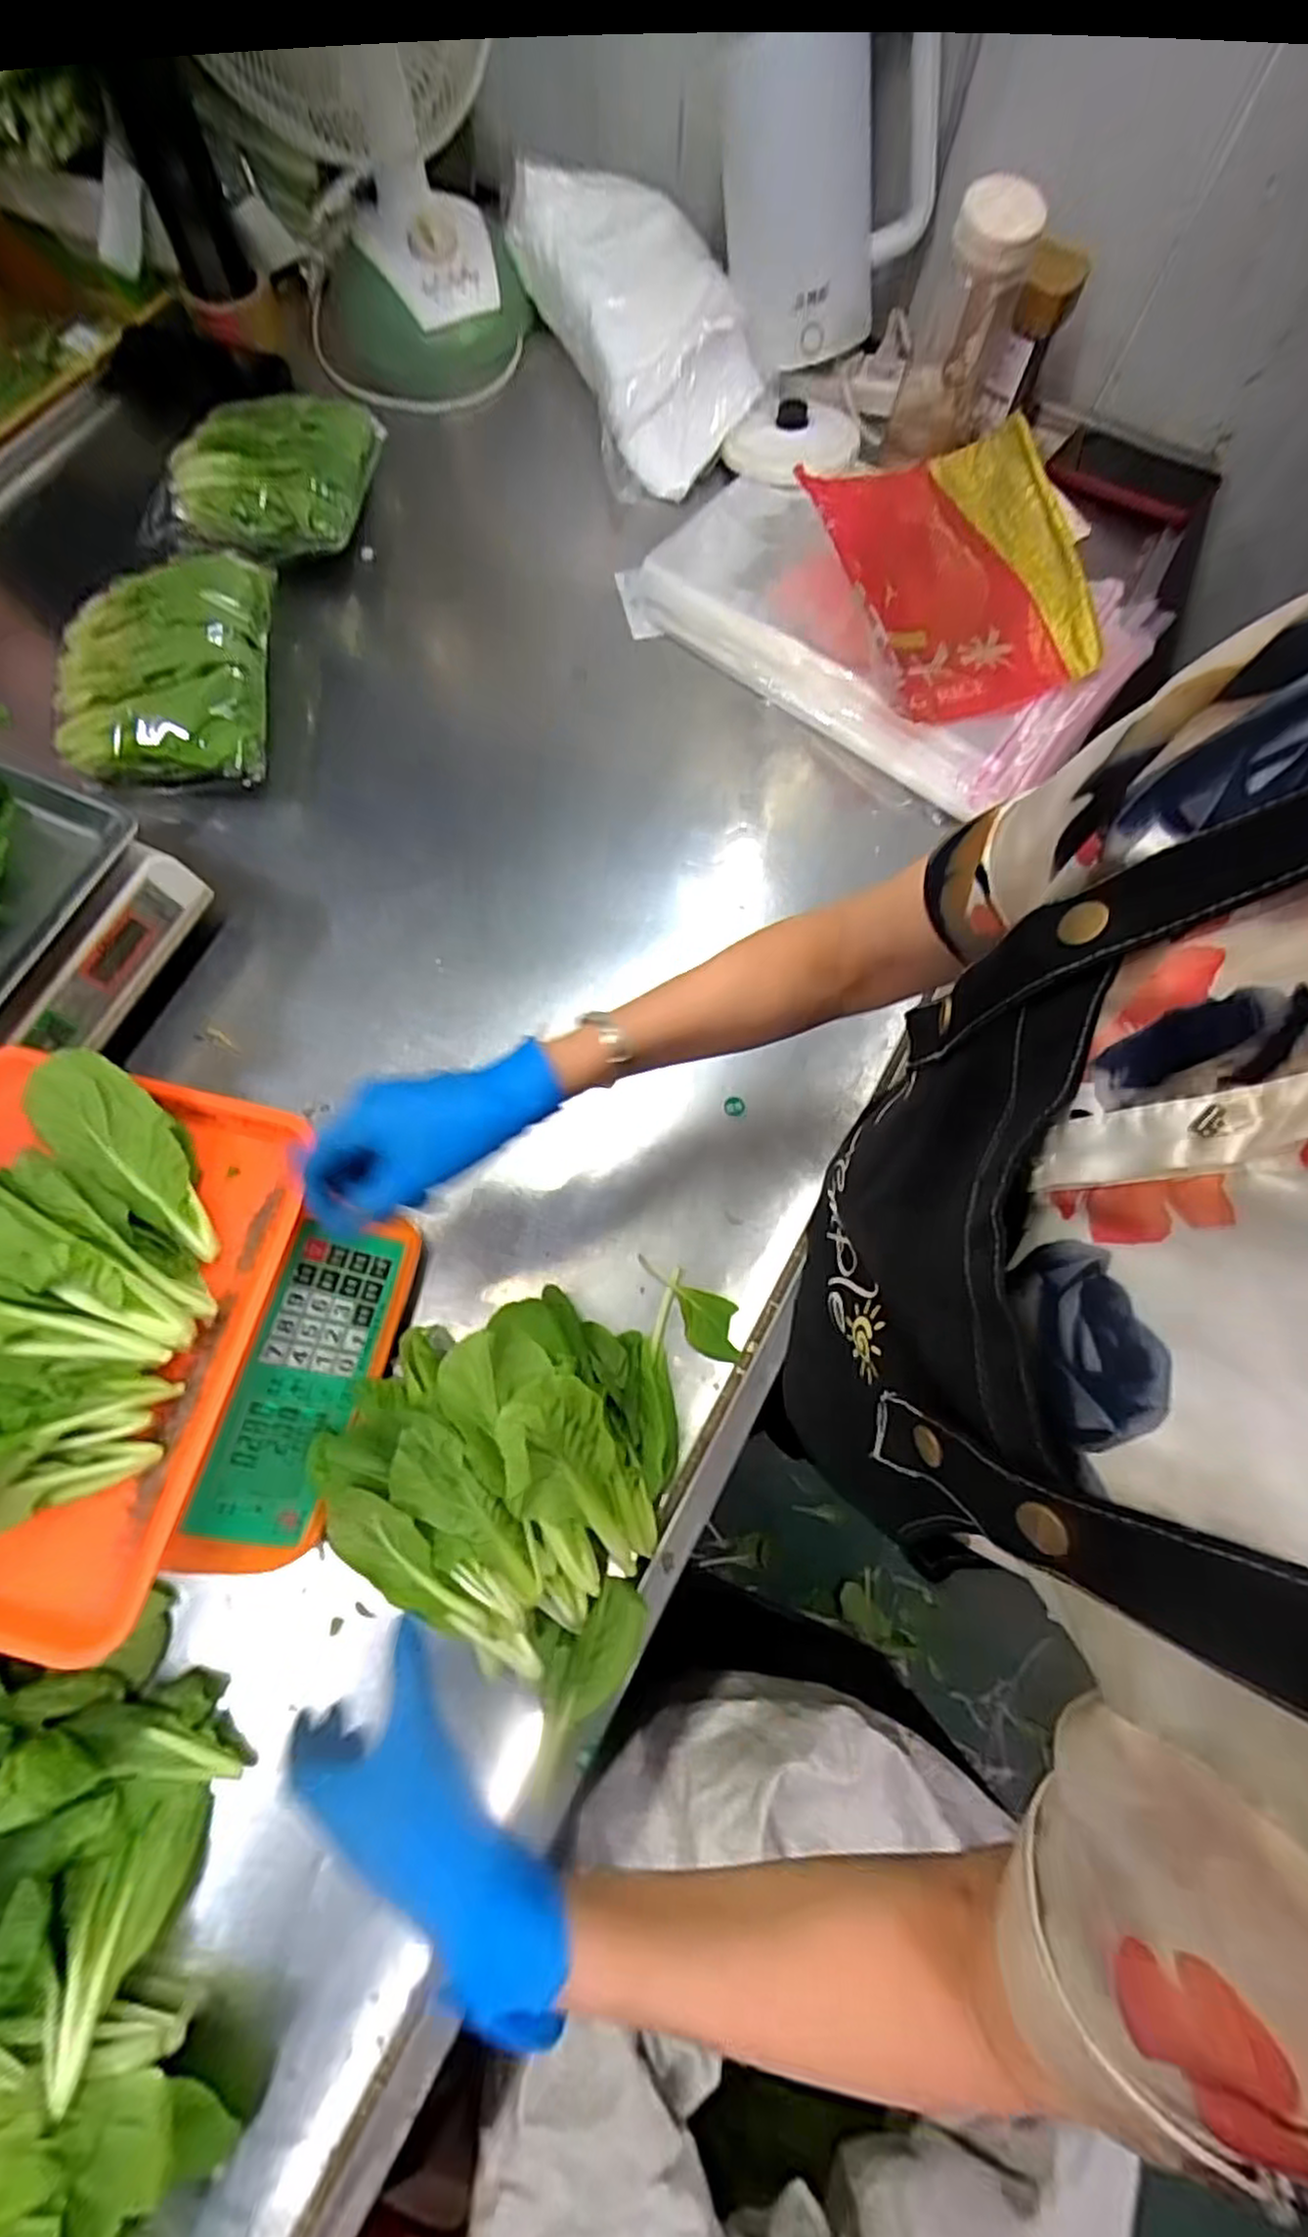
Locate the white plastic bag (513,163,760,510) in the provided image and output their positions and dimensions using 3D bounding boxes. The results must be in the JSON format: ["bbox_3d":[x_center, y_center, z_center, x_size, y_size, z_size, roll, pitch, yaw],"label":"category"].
[{"bbox_3d":[-0.021,-0.889,0.828,0.186,0.112,0.456,-18,75,-7],"label":"white plastic bag"}]

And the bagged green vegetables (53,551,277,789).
[{"bbox_3d":[-0.446,-0.396,0.663,0.192,0.068,0.207,-3,73,-3],"label":"bagged green vegetables"}]

